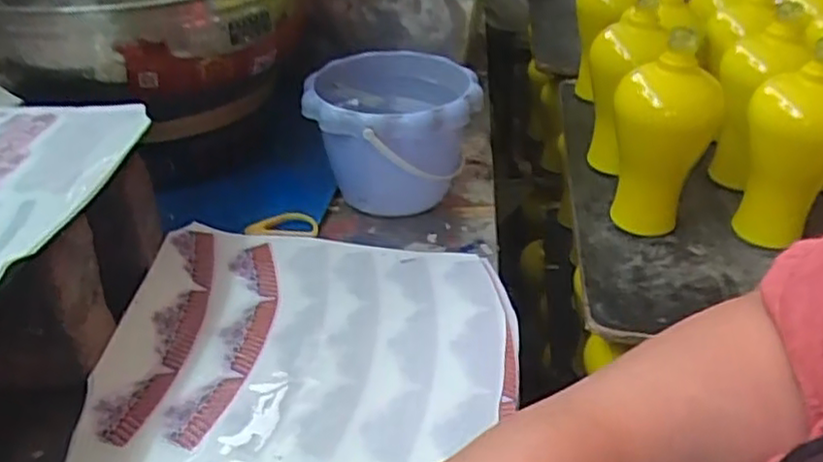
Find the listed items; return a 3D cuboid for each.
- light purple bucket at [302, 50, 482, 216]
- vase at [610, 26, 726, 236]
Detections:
[{"bbox_3d":[-0.018,-0.083,0.644,0.152,0.114,0.157,-2,36,-4],"label":"light purple bucket"},{"bbox_3d":[0.246,-0.080,0.709,0.102,0.199,0.107,17,36,20],"label":"vase"}]

